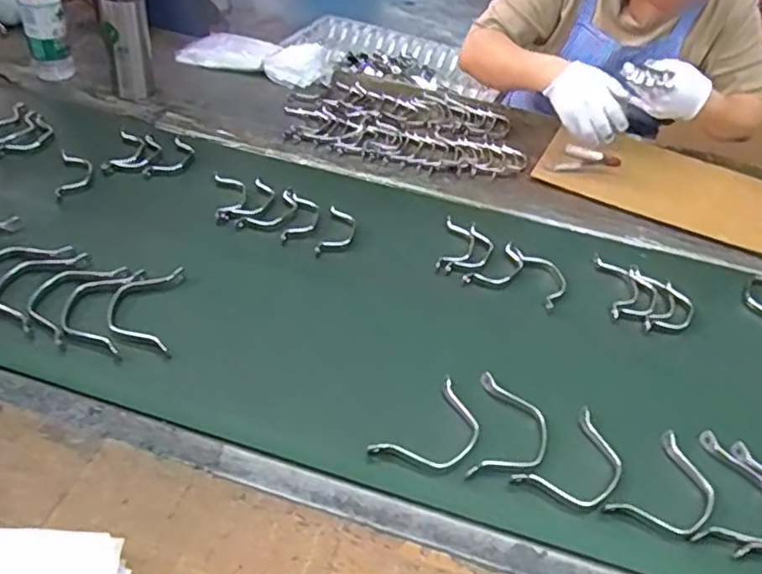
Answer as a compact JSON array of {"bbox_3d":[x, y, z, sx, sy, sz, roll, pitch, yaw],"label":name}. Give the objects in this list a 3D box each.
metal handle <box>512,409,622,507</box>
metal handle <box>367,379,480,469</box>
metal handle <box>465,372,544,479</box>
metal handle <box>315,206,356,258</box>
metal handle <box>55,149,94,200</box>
[{"bbox_3d":[0.194,0.177,0.636,0.125,0.008,0.072,-29,53,-32],"label":"metal handle"},{"bbox_3d":[0.054,0.147,0.643,0.069,0.014,0.119,35,50,28],"label":"metal handle"},{"bbox_3d":[0.130,0.145,0.658,0.069,0.010,0.124,12,42,7],"label":"metal handle"},{"bbox_3d":[-0.058,-0.070,0.870,0.042,0.019,0.089,11,42,5],"label":"metal handle"},{"bbox_3d":[-0.441,-0.164,0.939,0.047,0.021,0.099,-6,43,-13],"label":"metal handle"}]

